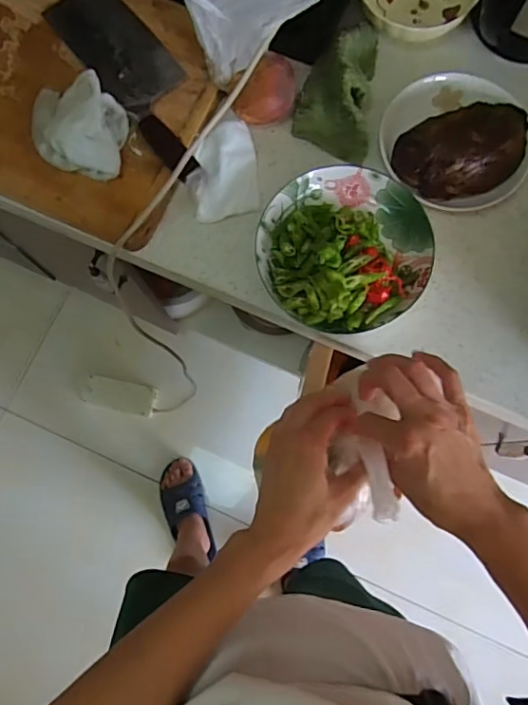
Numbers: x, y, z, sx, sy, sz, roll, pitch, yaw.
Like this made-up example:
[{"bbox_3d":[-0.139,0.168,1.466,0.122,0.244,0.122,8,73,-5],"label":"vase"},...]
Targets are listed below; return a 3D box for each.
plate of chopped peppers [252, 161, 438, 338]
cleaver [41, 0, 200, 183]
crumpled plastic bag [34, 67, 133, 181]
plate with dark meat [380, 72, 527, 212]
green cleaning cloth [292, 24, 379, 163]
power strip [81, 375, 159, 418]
[{"bbox_3d":[0.094,-0.122,0.615,0.191,0.044,0.196,0,78,1],"label":"plate of chopped peppers"},{"bbox_3d":[-0.153,-0.339,0.649,0.094,0.020,0.299,-39,80,-7],"label":"cleaver"},{"bbox_3d":[-0.222,-0.265,0.613,0.112,0.056,0.103,7,79,3],"label":"crumpled plastic bag"},{"bbox_3d":[0.233,-0.257,0.635,0.168,0.064,0.159,0,78,1],"label":"plate with dark meat"},{"bbox_3d":[0.089,-0.326,0.659,0.100,0.063,0.152,7,78,3],"label":"green cleaning cloth"},{"bbox_3d":[-0.373,0.113,1.380,0.183,0.028,0.077,11,79,3],"label":"power strip"}]

